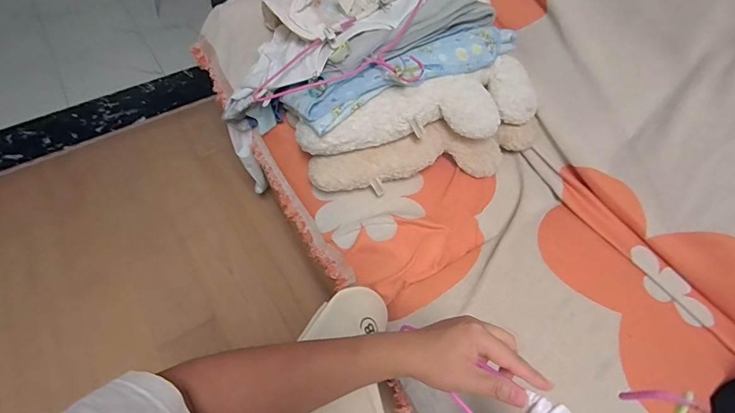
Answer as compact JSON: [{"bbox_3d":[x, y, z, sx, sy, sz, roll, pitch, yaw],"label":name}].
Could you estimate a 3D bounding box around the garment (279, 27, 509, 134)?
[{"bbox_3d":[0.094,-0.268,0.750,0.497,0.067,0.109,-19,58,-13],"label":"garment"}]

